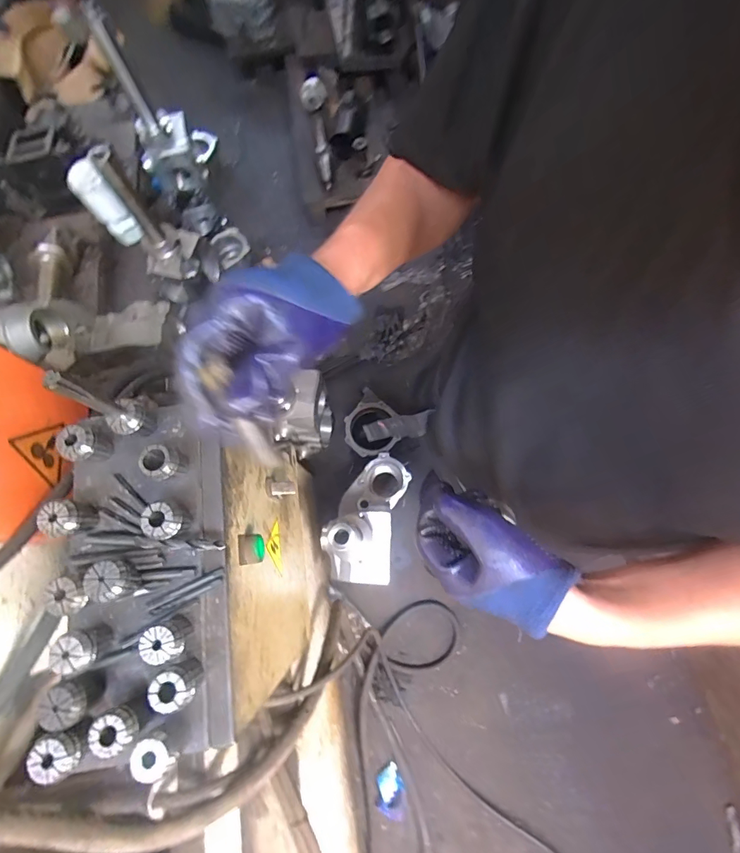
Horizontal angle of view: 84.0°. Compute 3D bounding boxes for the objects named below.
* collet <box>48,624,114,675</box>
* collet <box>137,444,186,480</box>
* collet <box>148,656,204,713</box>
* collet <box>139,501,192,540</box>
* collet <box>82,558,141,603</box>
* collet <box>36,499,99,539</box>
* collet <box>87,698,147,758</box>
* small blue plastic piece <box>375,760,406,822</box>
[{"bbox_3d":[-0.233,0.179,0.333,0.026,0.042,0.030,-24,74,-4],"label":"collet"},{"bbox_3d":[-0.186,0.035,0.375,0.034,0.041,0.028,15,75,7],"label":"collet"},{"bbox_3d":[-0.151,0.202,0.324,0.034,0.039,0.028,-33,75,-7],"label":"collet"},{"bbox_3d":[-0.176,0.083,0.359,0.029,0.038,0.029,-13,73,-1],"label":"collet"},{"bbox_3d":[-0.209,0.126,0.341,0.032,0.041,0.030,-1,73,3],"label":"collet"},{"bbox_3d":[-0.262,0.081,0.359,0.027,0.041,0.030,0,73,3],"label":"collet"},{"bbox_3d":[-0.191,0.230,0.318,0.028,0.042,0.027,-1,73,3],"label":"collet"},{"bbox_3d":[0.059,1.025,1.155,0.082,0.052,0.125,4,74,4],"label":"small blue plastic piece"}]

